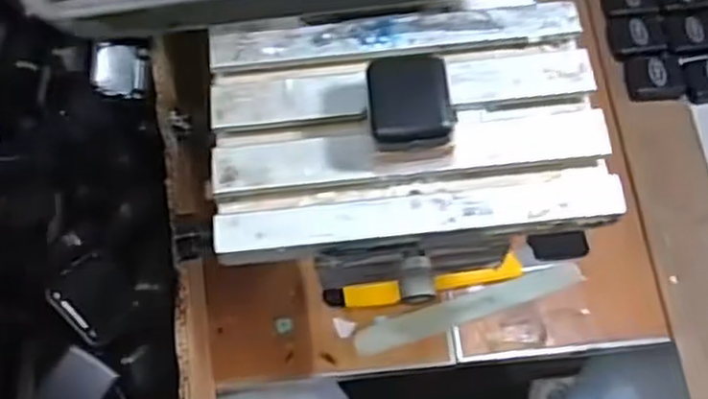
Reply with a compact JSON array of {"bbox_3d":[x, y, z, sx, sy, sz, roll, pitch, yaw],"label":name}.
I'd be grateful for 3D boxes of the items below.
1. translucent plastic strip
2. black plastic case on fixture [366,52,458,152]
[{"bbox_3d":[0.087,0.081,0.554,0.177,0.009,0.021,-17,69,-5],"label":"translucent plastic strip"},{"bbox_3d":[0.026,-0.046,0.340,0.037,0.007,0.046,-5,68,-1],"label":"black plastic case on fixture"}]

